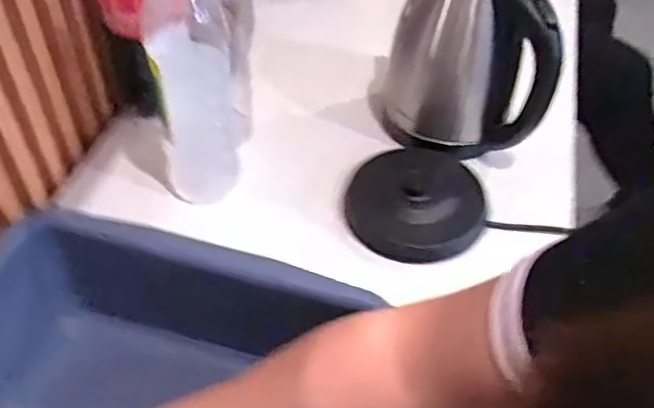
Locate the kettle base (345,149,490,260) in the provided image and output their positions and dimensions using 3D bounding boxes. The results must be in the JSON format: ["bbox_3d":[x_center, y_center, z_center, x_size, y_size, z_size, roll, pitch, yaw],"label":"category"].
[{"bbox_3d":[0.102,-0.007,0.730,0.140,0.032,0.156,19,49,15],"label":"kettle base"}]

